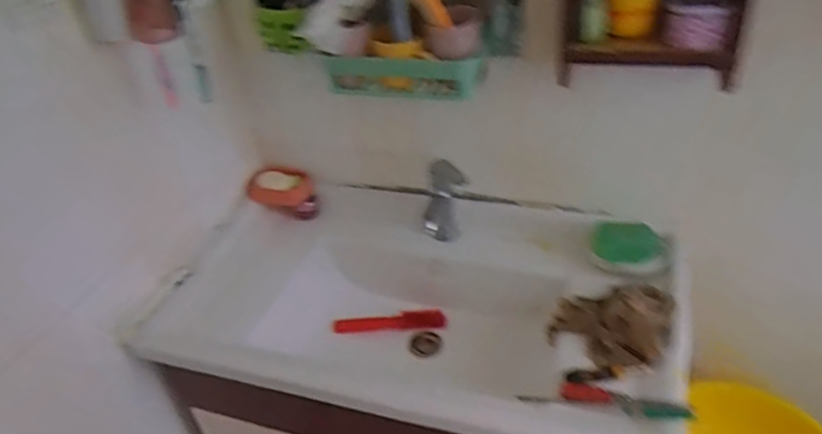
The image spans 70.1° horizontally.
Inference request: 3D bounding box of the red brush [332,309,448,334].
[{"bbox_3d":[-0.038,0.196,1.090,0.205,0.038,0.025,-8,35,-2],"label":"red brush"}]

